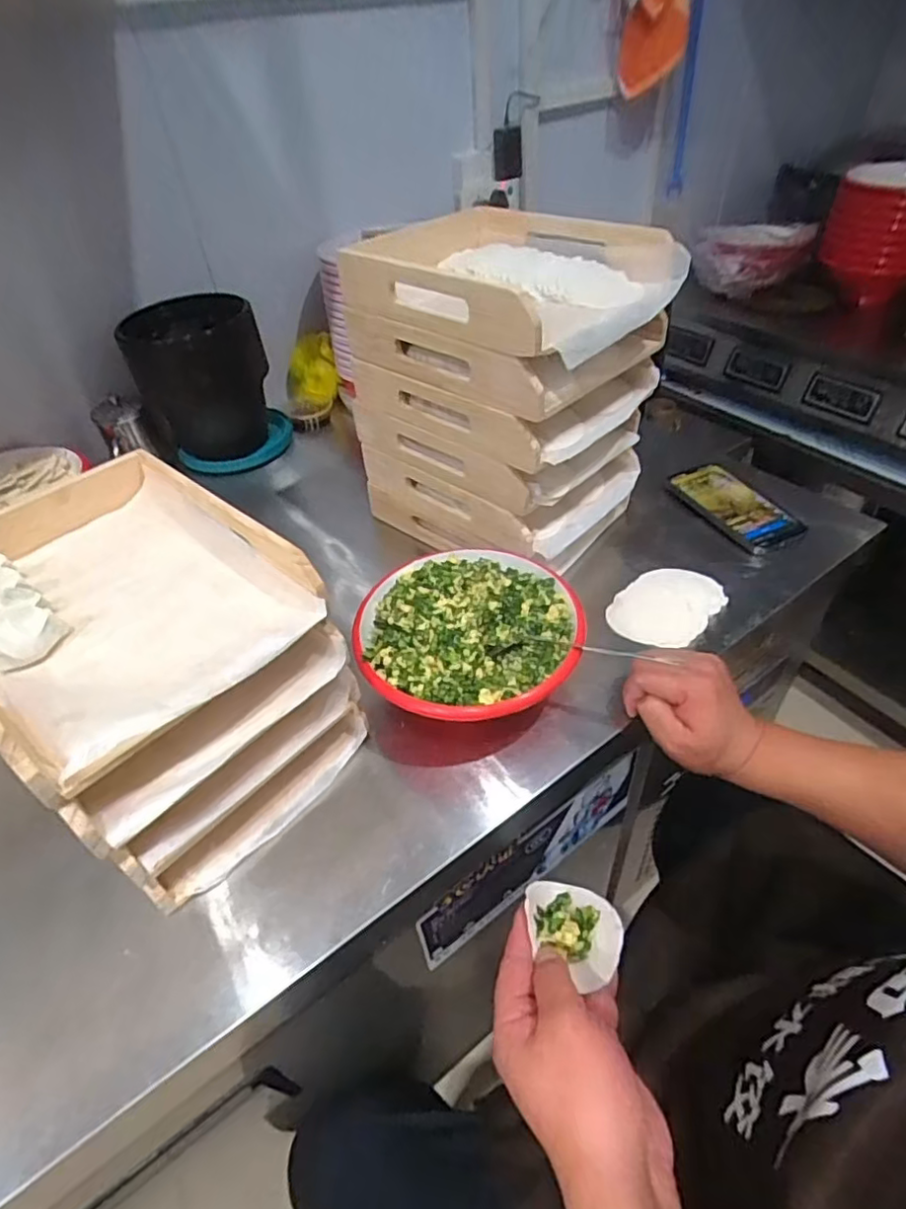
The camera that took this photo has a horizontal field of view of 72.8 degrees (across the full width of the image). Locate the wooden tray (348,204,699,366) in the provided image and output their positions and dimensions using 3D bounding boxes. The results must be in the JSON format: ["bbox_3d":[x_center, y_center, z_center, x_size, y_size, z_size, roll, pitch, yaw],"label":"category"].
[{"bbox_3d":[0.045,-0.311,0.579,0.202,0.056,0.273,-35,51,-28],"label":"wooden tray"}]

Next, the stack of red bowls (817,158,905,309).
[{"bbox_3d":[0.833,-0.705,1.163,0.211,0.191,0.251,24,50,27],"label":"stack of red bowls"}]

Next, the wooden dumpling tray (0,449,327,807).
[{"bbox_3d":[-0.245,-0.014,0.434,0.275,0.045,0.195,31,54,32],"label":"wooden dumpling tray"}]

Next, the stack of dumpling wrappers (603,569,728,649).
[{"bbox_3d":[0.218,-0.001,0.625,0.086,0.012,0.121,32,55,33],"label":"stack of dumpling wrappers"}]

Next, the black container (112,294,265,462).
[{"bbox_3d":[-0.344,-0.308,0.858,0.124,0.198,0.154,26,51,29],"label":"black container"}]

